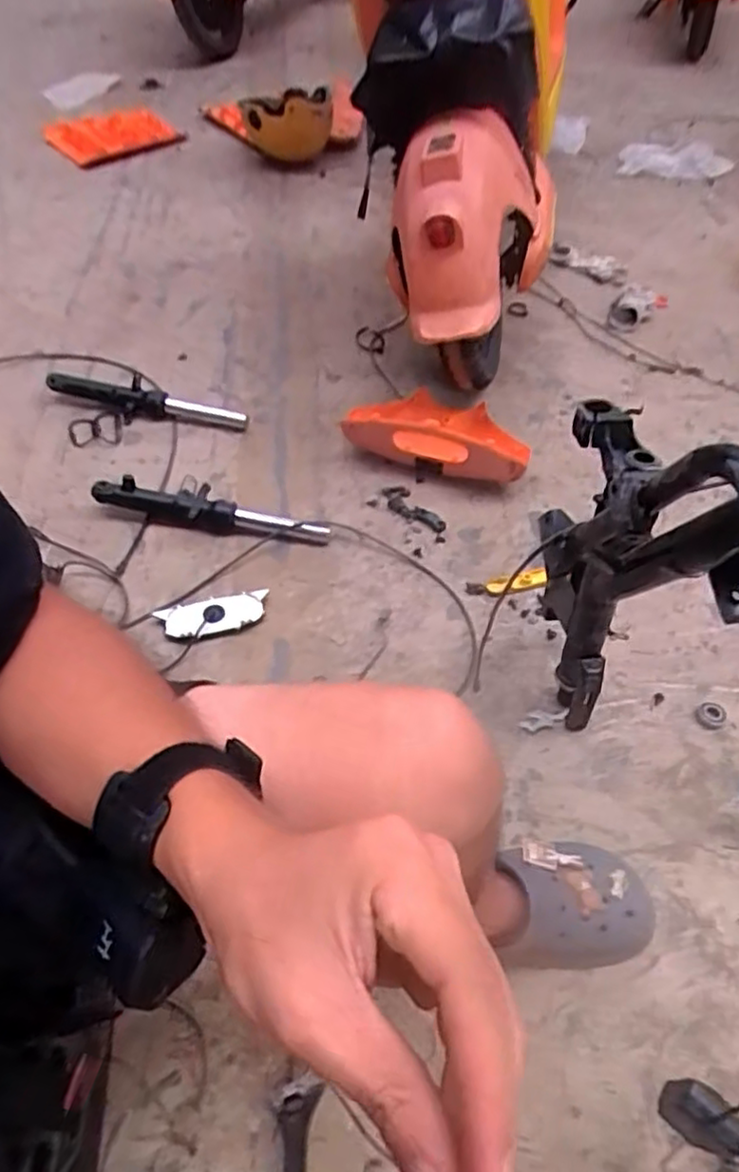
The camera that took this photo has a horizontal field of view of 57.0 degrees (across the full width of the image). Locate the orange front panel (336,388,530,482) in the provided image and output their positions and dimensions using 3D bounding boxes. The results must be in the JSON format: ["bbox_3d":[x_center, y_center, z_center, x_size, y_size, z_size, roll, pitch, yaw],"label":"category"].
[{"bbox_3d":[0.123,-0.279,1.159,0.304,0.103,0.198,13,53,9],"label":"orange front panel"}]

